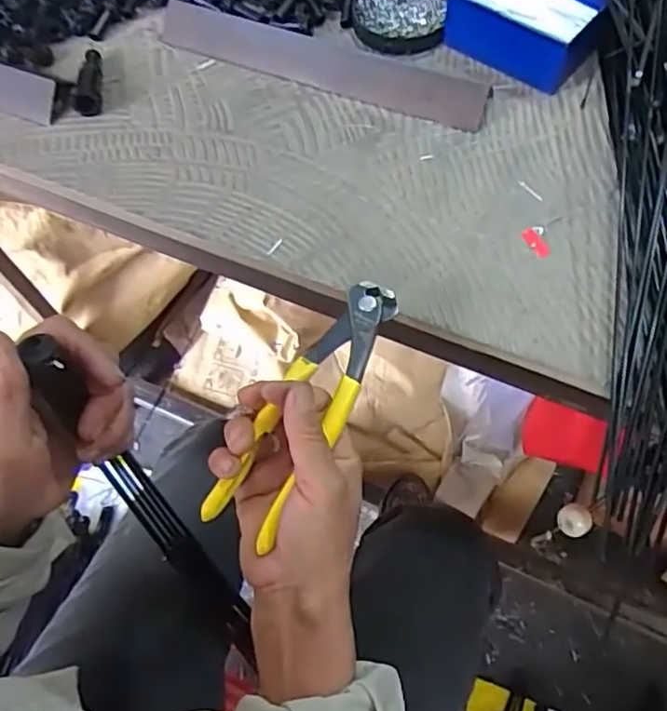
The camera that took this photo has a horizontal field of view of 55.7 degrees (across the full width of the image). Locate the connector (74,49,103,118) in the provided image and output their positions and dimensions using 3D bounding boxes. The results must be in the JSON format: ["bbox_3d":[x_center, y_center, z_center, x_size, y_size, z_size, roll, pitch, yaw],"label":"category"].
[{"bbox_3d":[-0.200,-0.228,0.517,0.018,0.022,0.069,-4,63,1],"label":"connector"}]

